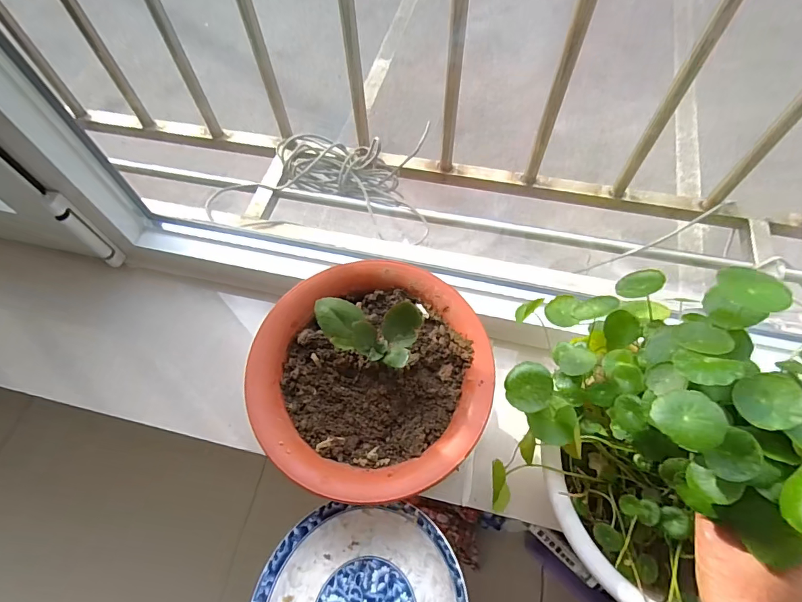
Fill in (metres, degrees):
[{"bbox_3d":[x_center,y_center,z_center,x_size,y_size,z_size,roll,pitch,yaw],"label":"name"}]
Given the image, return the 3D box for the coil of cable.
[{"bbox_3d":[-0.102,-0.206,0.671,0.284,0.085,0.167,7,64,4],"label":"coil of cable"}]

